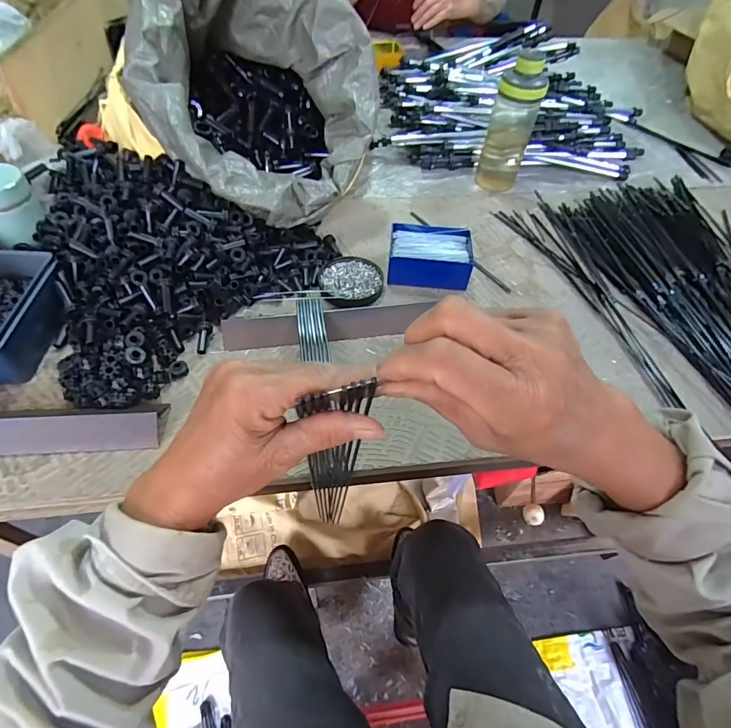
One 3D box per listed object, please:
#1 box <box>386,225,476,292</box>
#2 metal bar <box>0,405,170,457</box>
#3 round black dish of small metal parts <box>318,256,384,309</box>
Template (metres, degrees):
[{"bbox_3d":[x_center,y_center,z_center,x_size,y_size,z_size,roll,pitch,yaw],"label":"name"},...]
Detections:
[{"bbox_3d":[0.087,-0.148,0.576,0.106,0.038,0.087,5,53,1],"label":"box"},{"bbox_3d":[-0.314,0.062,0.396,0.236,0.024,0.039,-3,54,-5],"label":"metal bar"},{"bbox_3d":[-0.019,-0.109,0.560,0.082,0.014,0.078,1,53,-2],"label":"round black dish of small metal parts"}]

